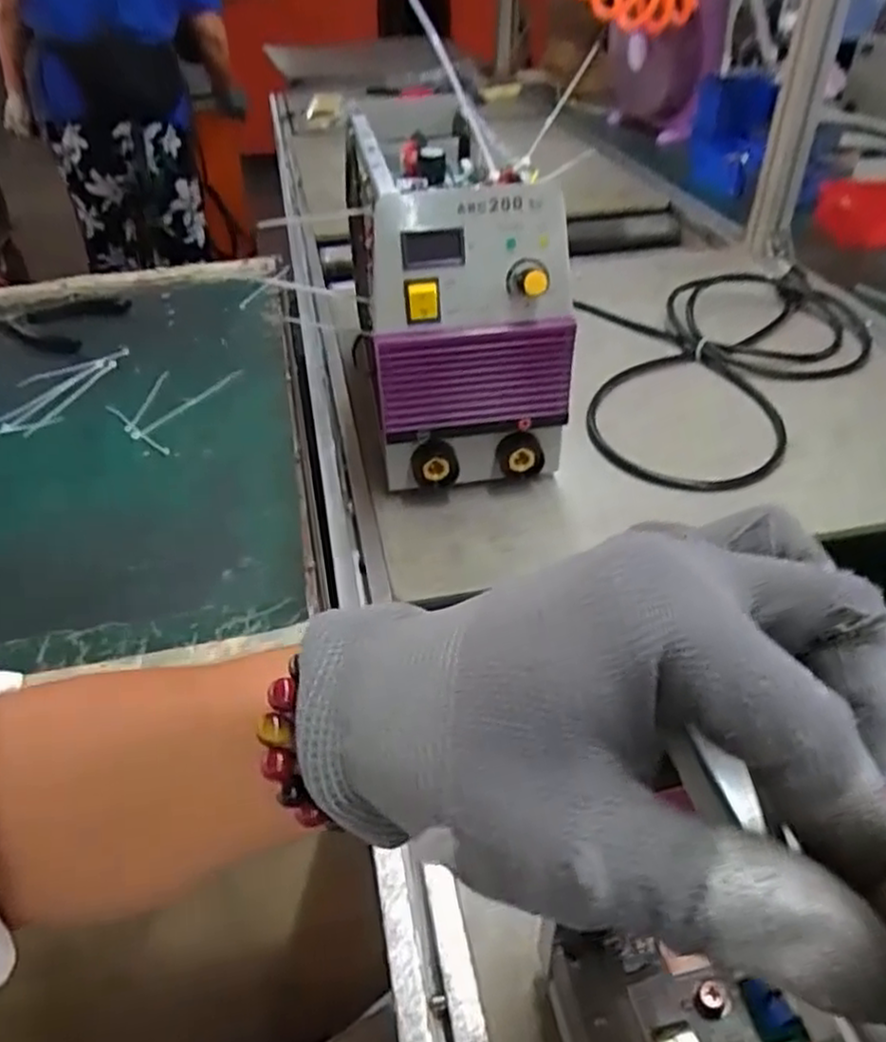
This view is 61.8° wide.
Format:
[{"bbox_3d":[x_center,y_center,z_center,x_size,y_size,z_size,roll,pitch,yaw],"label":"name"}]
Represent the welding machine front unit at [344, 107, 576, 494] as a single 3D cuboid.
[{"bbox_3d":[0.009,-0.173,0.592,0.144,0.243,0.187,-9,40,-8],"label":"welding machine front unit"}]

